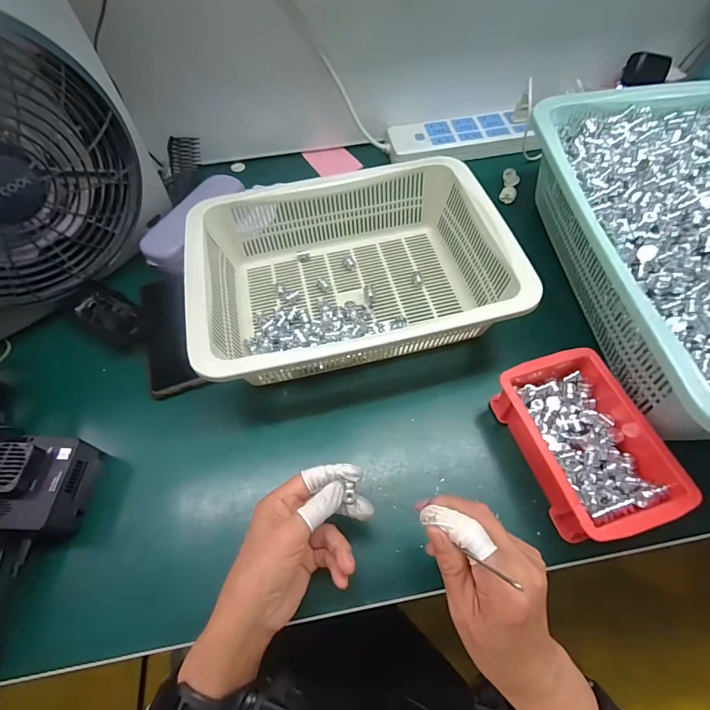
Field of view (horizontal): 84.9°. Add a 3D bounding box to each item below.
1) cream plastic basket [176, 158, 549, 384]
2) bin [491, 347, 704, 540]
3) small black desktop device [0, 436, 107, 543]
[{"bbox_3d":[-0.009,-0.101,0.441,0.326,0.090,0.263,-13,60,-5],"label":"cream plastic basket"},{"bbox_3d":[0.199,0.077,0.345,0.107,0.054,0.152,-15,60,-6],"label":"bin"},{"bbox_3d":[-0.279,0.117,0.341,0.068,0.063,0.081,1,60,3],"label":"small black desktop device"}]

